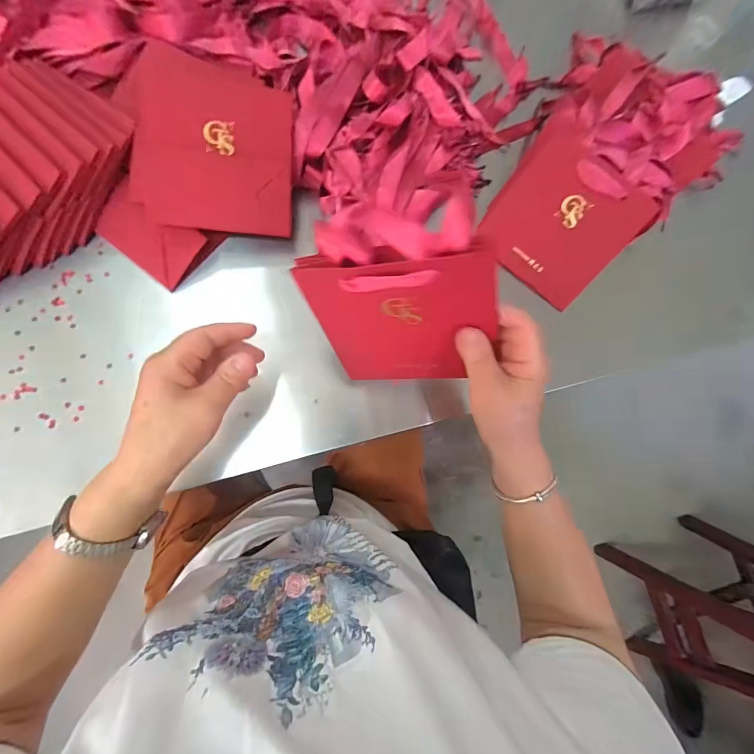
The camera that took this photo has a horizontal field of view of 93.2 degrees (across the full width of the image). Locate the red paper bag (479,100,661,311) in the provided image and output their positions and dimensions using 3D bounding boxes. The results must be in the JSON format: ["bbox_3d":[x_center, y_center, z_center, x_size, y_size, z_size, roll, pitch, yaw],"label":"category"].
[{"bbox_3d":[0.209,-0.184,0.407,0.157,0.020,0.150,42,109,0],"label":"red paper bag"}]

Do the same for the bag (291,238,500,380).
[{"bbox_3d":[0.023,-0.039,0.284,0.136,0.139,0.008,-2,55,19],"label":"bag"}]

